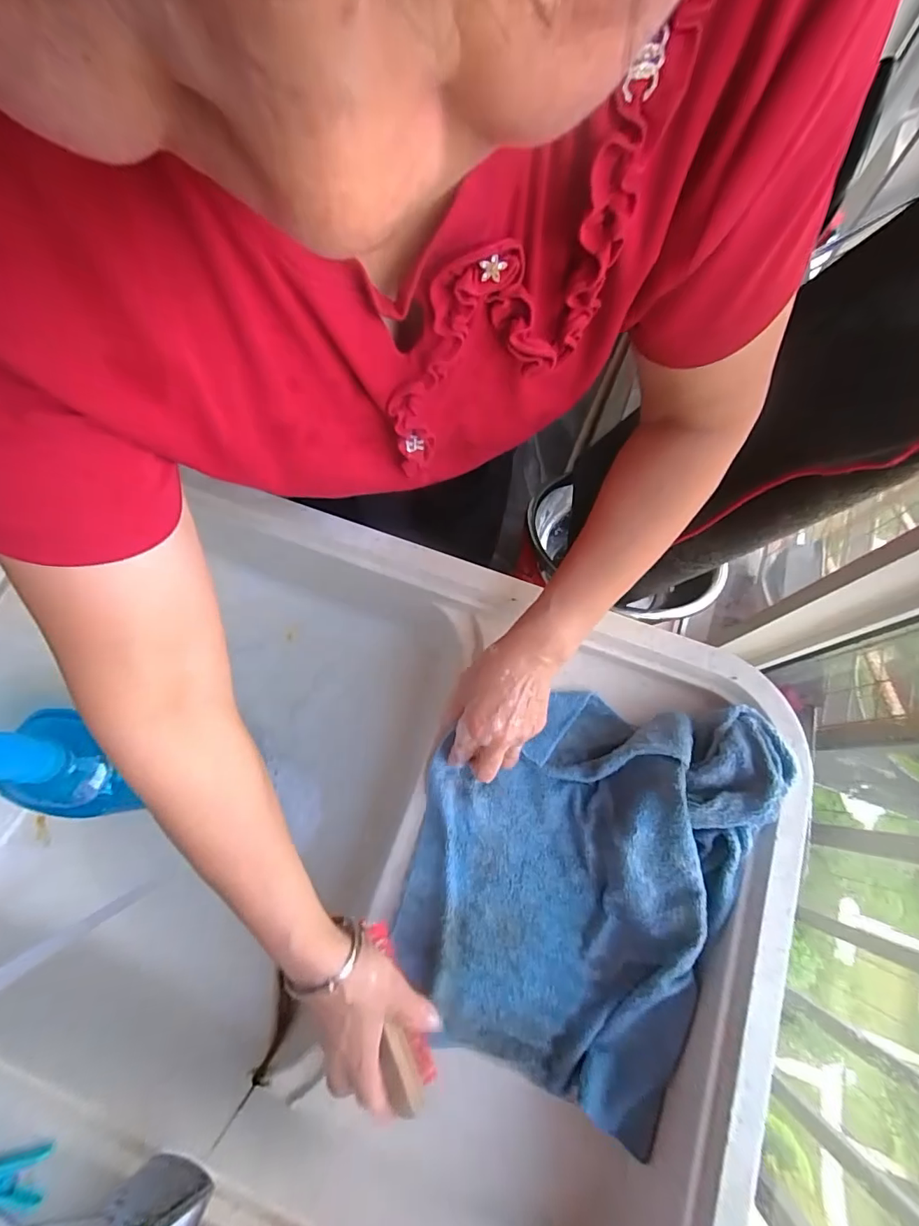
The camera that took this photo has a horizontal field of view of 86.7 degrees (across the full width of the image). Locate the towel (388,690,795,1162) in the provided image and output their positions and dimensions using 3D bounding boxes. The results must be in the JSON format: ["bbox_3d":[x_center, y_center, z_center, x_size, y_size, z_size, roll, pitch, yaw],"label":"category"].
[{"bbox_3d":[0.091,0.230,0.434,0.269,0.047,0.337,17,87,16],"label":"towel"}]

